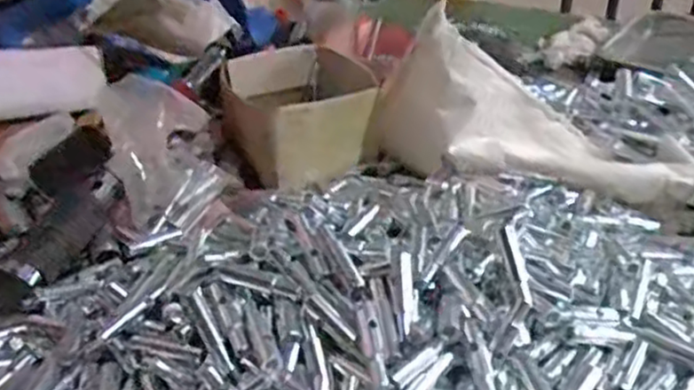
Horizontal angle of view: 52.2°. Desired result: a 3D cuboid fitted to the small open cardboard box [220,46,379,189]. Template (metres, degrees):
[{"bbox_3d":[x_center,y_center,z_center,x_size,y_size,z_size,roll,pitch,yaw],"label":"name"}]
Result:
[{"bbox_3d":[-0.049,-0.092,0.779,0.150,0.101,0.171,-14,33,-21],"label":"small open cardboard box"}]

